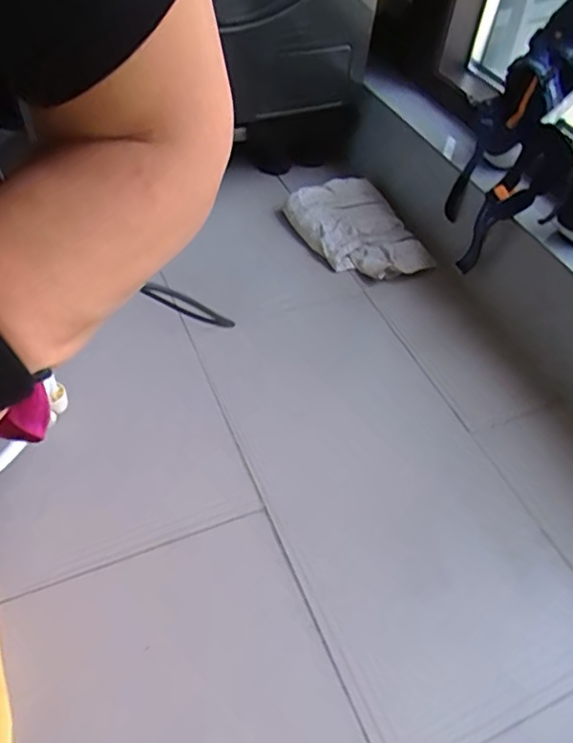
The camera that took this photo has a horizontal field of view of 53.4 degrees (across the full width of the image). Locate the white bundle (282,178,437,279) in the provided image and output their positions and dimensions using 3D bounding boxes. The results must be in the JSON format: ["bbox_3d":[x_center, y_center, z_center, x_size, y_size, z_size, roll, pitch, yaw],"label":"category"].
[{"bbox_3d":[0.123,-0.245,1.003,0.179,0.063,0.249,-17,53,-19],"label":"white bundle"}]

